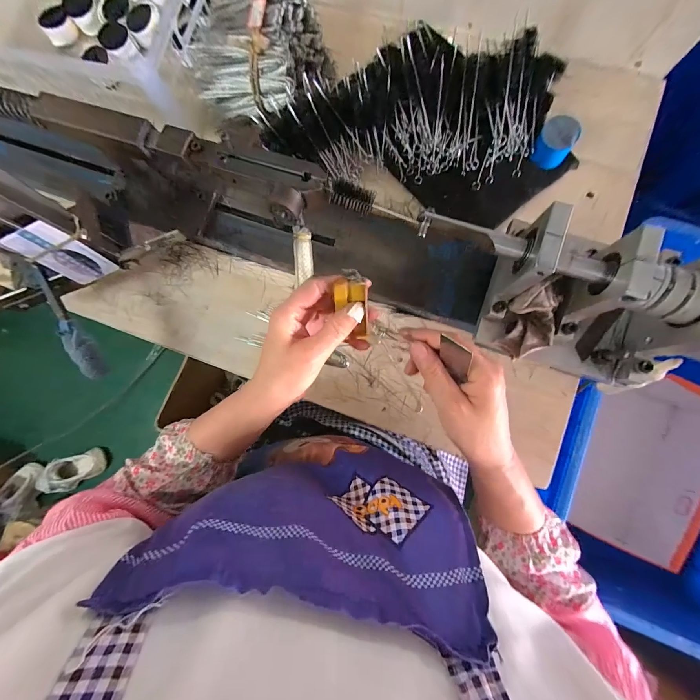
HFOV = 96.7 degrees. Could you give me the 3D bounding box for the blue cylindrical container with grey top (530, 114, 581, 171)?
[{"bbox_3d":[0.274,-0.276,0.416,0.045,0.032,0.053,31,86,8],"label":"blue cylindrical container with grey top"}]

